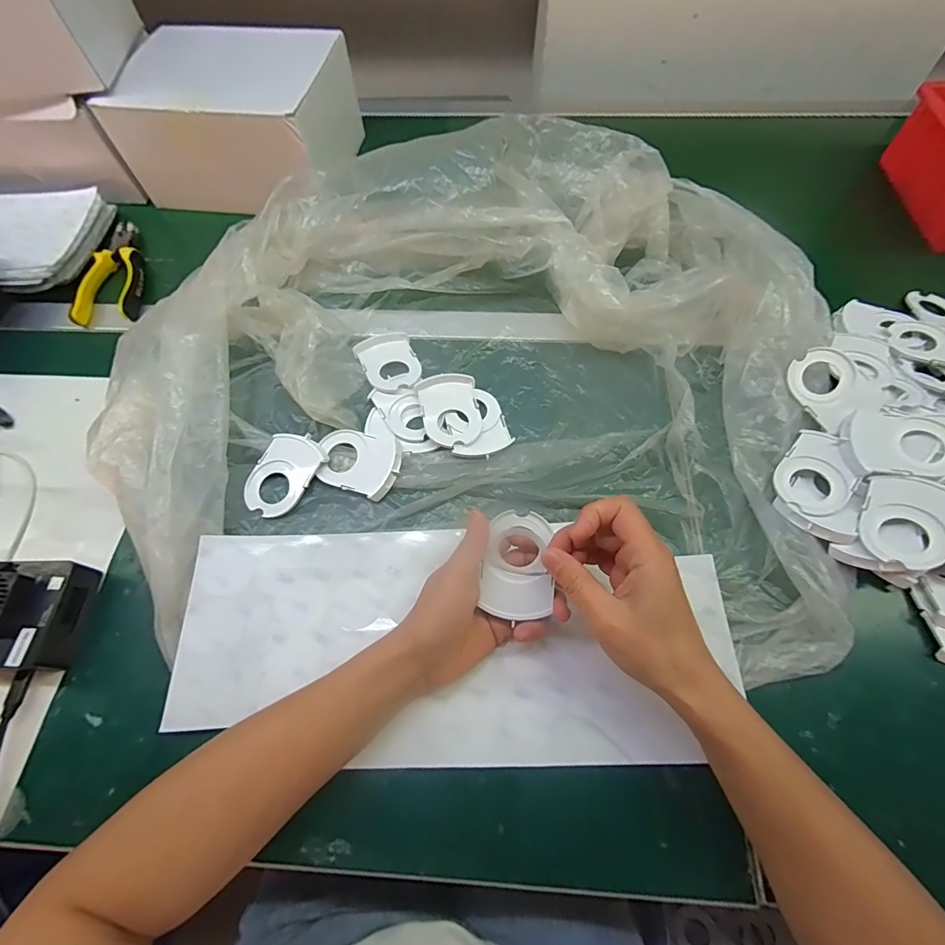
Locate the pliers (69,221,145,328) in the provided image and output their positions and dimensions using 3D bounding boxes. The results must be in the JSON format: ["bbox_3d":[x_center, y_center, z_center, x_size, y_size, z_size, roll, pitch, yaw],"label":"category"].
[{"bbox_3d":[-0.424,-0.240,0.532,0.061,0.025,0.159,-11,63,-4],"label":"pliers"}]

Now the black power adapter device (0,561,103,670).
[{"bbox_3d":[-0.339,0.107,0.340,0.066,0.048,0.078,2,65,3],"label":"black power adapter device"}]

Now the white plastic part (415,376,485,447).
[{"bbox_3d":[-0.020,-0.061,0.433,0.055,0.005,0.078,-13,63,-5],"label":"white plastic part"}]

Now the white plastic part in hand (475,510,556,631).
[{"bbox_3d":[0.034,0.067,0.329,0.047,0.012,0.073,7,86,9],"label":"white plastic part in hand"}]

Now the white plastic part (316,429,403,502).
[{"bbox_3d":[-0.104,-0.010,0.407,0.075,0.012,0.058,12,64,7],"label":"white plastic part"}]

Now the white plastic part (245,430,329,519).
[{"bbox_3d":[-0.171,0.001,0.406,0.057,0.006,0.078,20,65,11],"label":"white plastic part"}]

